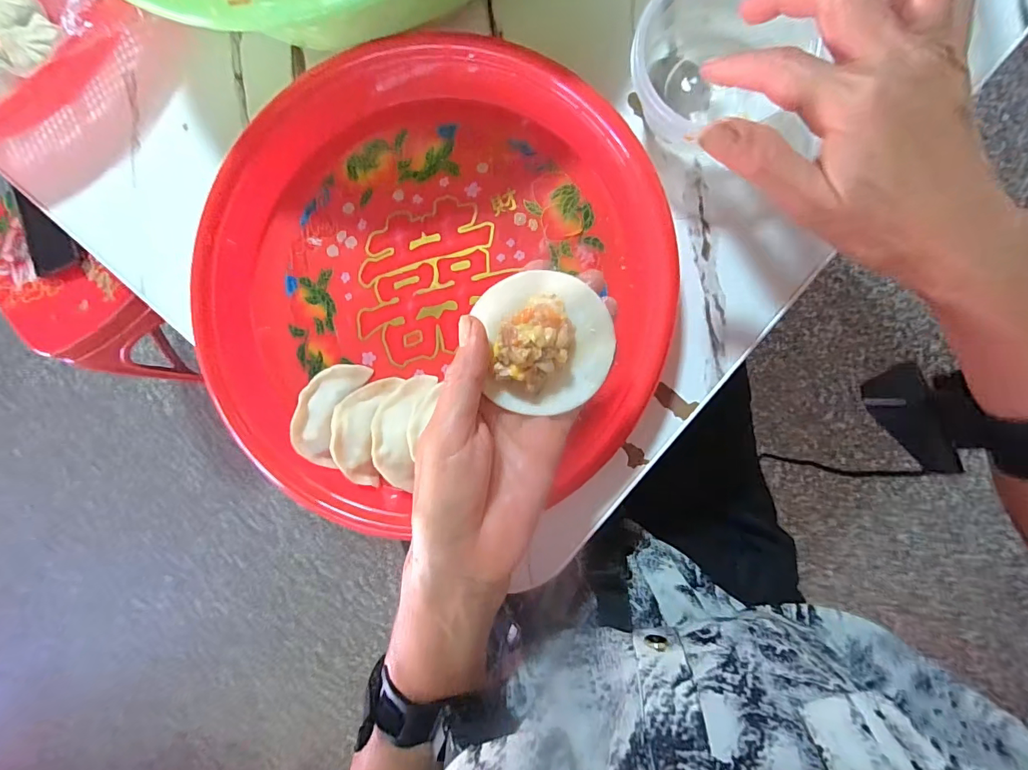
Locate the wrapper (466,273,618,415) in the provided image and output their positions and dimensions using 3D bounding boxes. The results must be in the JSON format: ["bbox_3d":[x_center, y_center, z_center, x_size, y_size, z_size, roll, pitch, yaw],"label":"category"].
[{"bbox_3d":[0.016,-0.022,0.225,0.065,0.021,0.070,1,94,9],"label":"wrapper"}]

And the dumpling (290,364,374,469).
[{"bbox_3d":[-0.132,0.020,0.319,0.032,0.027,0.076,25,93,6],"label":"dumpling"}]

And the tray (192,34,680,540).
[{"bbox_3d":[-0.061,-0.070,0.307,0.308,0.041,0.307,0,90,7],"label":"tray"}]

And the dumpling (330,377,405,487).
[{"bbox_3d":[-0.107,0.031,0.315,0.039,0.014,0.076,8,91,-34],"label":"dumpling"}]

